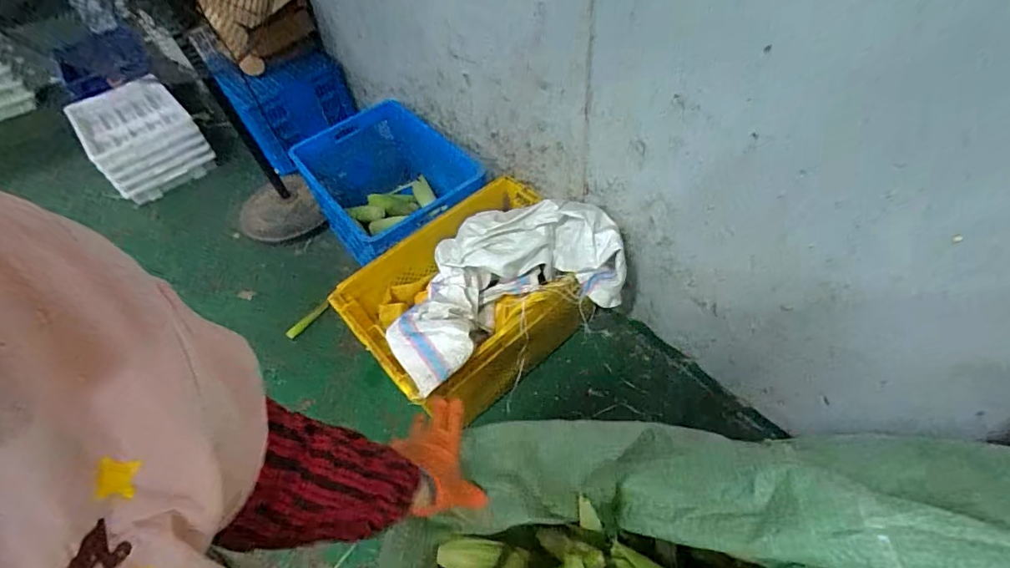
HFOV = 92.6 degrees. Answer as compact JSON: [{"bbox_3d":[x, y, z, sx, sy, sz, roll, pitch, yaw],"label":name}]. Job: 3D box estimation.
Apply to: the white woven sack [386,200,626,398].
[{"bbox_3d":[-0.026,-0.014,1.114,0.536,0.184,0.341,-24,52,-12],"label":"white woven sack"}]

